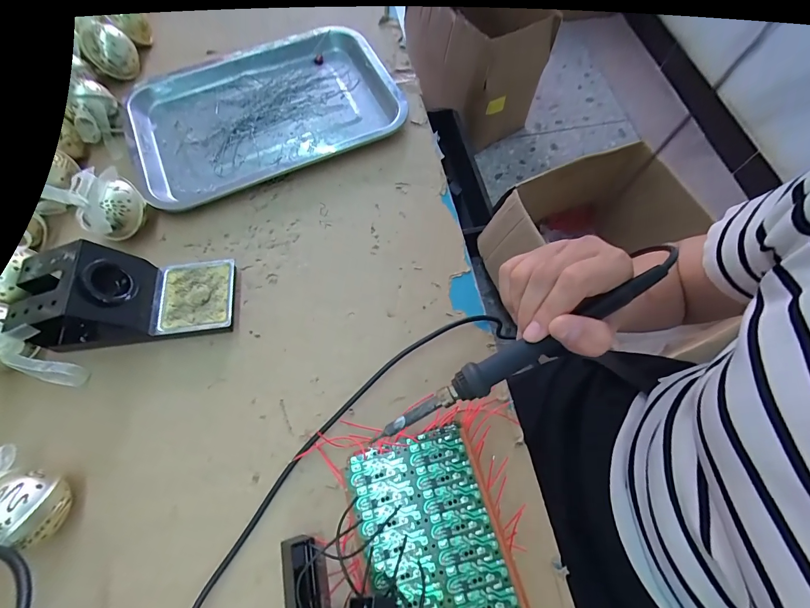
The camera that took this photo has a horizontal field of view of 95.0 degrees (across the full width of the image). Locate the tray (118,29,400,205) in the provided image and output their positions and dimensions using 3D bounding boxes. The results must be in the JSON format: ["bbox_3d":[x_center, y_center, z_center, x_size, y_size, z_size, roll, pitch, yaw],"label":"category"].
[{"bbox_3d":[-0.171,-0.237,0.447,0.298,0.028,0.206,-23,69,-11],"label":"tray"}]

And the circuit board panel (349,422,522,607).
[{"bbox_3d":[0.022,0.174,0.249,0.087,0.006,0.160,-15,68,-8],"label":"circuit board panel"}]

